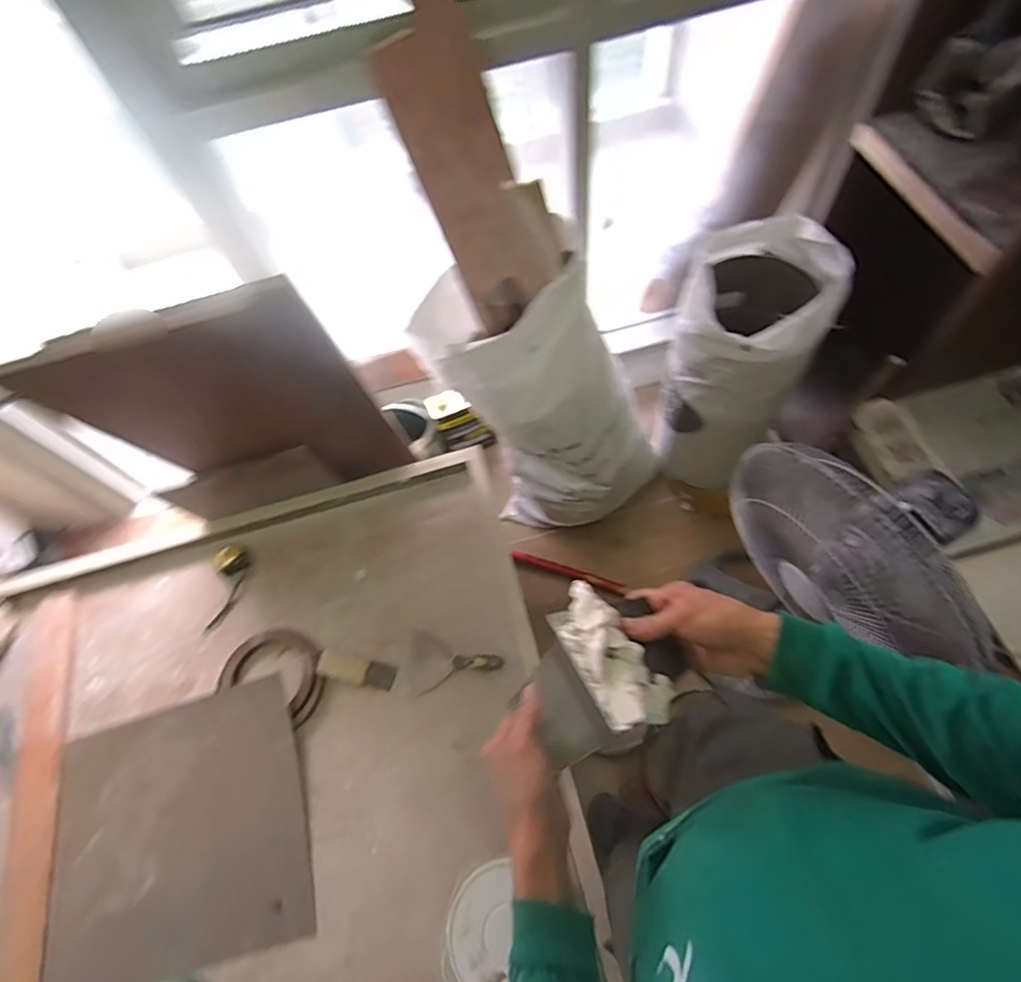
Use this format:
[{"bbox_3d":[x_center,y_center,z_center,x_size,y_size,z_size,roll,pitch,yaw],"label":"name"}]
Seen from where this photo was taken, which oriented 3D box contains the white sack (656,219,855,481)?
[{"bbox_3d":[0.550,-0.328,1.388,0.291,0.617,0.338,20,66,16],"label":"white sack"}]

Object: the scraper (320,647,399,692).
[{"bbox_3d":[-0.325,0.378,1.183,0.168,0.014,0.054,10,64,11],"label":"scraper"}]

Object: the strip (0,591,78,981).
[{"bbox_3d":[-0.914,0.746,1.047,0.108,0.020,1.161,-16,62,-2],"label":"strip"}]

